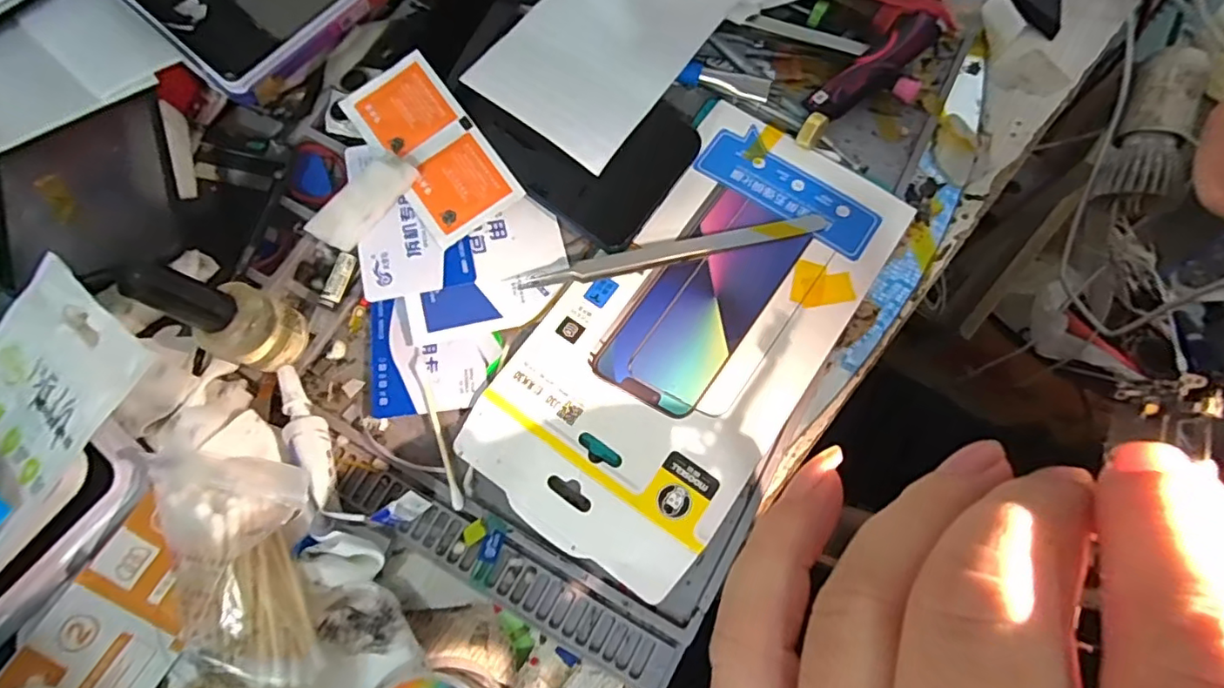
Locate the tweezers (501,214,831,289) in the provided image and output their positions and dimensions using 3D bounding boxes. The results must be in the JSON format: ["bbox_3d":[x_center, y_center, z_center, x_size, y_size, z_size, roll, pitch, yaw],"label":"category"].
[{"bbox_3d":[0.030,-0.045,0.283,0.156,0.008,0.013,-11,72,-3],"label":"tweezers"}]

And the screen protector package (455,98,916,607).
[{"bbox_3d":[0.039,-0.009,0.278,0.121,0.011,0.230,36,76,11],"label":"screen protector package"}]

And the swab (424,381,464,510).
[{"bbox_3d":[-0.079,0.046,0.263,0.005,0.004,0.061,-20,73,-6],"label":"swab"}]

